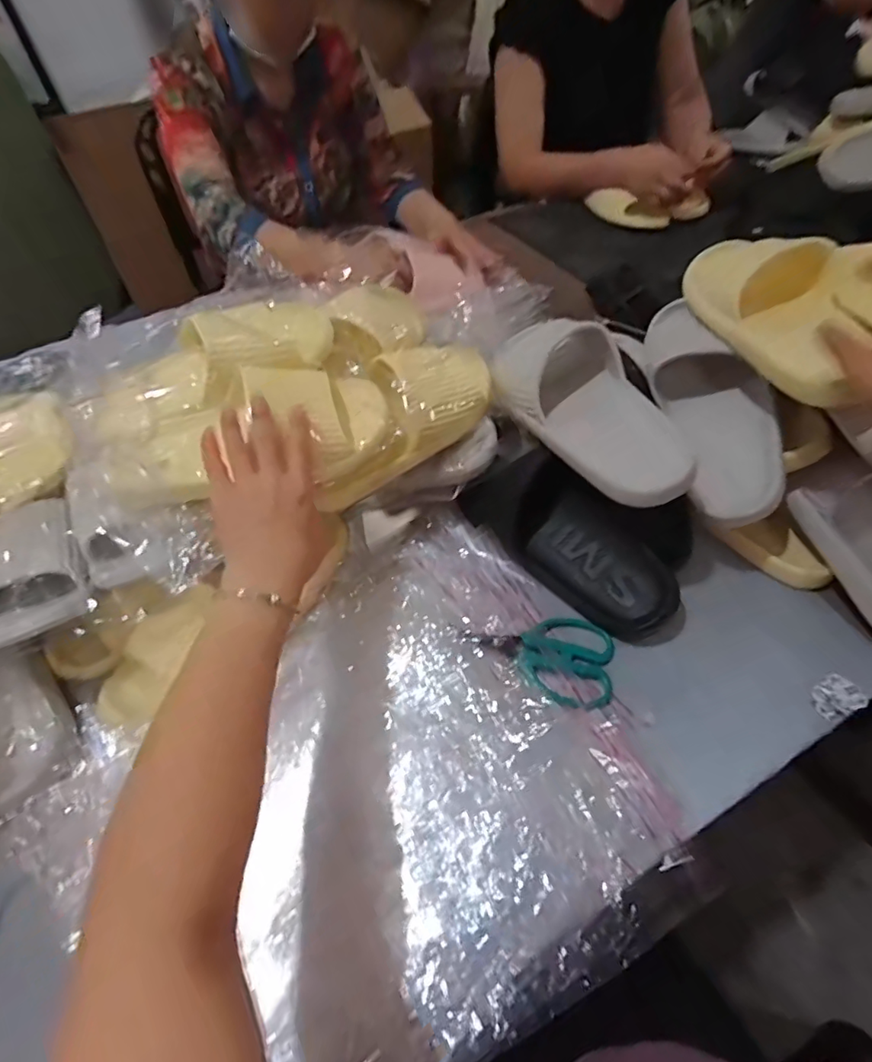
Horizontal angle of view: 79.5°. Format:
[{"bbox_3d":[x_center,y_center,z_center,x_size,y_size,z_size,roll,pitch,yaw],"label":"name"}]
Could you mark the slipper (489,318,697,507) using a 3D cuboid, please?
[{"bbox_3d":[0.136,-0.116,0.489,0.102,0.073,0.242,-18,55,-10],"label":"slipper"}]

